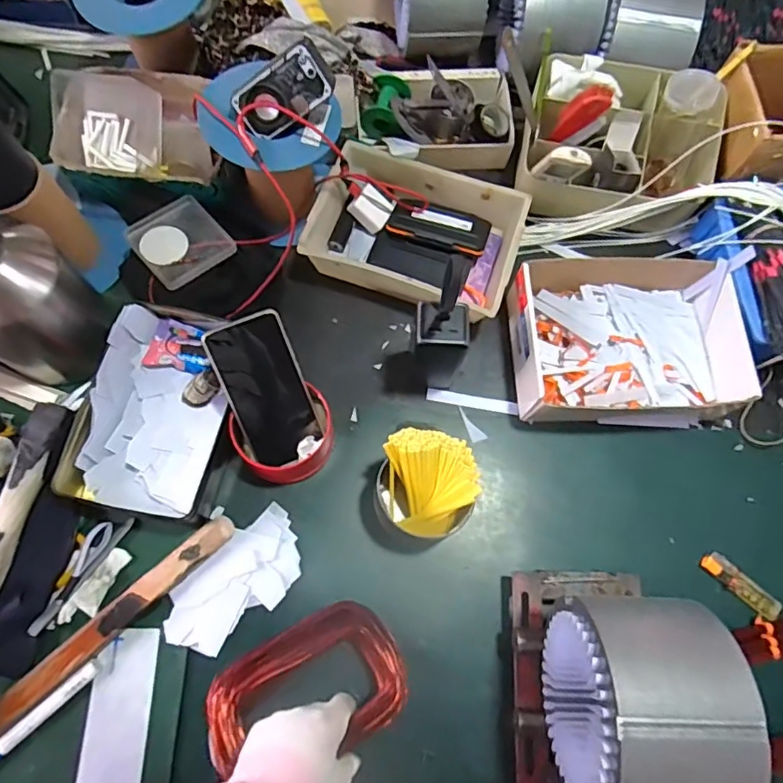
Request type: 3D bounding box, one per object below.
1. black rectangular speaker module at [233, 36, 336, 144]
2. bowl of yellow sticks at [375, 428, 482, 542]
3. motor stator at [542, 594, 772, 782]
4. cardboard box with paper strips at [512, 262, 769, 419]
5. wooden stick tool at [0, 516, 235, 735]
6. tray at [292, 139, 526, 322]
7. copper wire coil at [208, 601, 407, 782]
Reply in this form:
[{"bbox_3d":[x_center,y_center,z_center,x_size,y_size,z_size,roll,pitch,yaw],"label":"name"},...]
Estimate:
[{"bbox_3d":[-0.111,-0.312,0.569,0.101,0.058,0.023,-30,36,17],"label":"black rectangular speaker module"},{"bbox_3d":[0.035,0.100,0.564,0.096,0.093,0.097,1,72,-2],"label":"bowl of yellow sticks"},{"bbox_3d":[0.188,0.240,0.419,0.119,0.128,0.142,3,72,-2],"label":"motor stator"},{"bbox_3d":[0.268,-0.068,0.637,0.247,0.067,0.202,-2,72,-3],"label":"cardboard box with paper strips"},{"bbox_3d":[-0.270,0.222,0.527,0.277,0.018,0.026,-41,78,-14],"label":"wooden stick tool"},{"bbox_3d":[0.033,-0.194,0.677,0.246,0.056,0.174,20,73,4],"label":"tray"},{"bbox_3d":[-0.079,0.277,0.504,0.177,0.035,0.113,-28,75,-9],"label":"copper wire coil"}]

